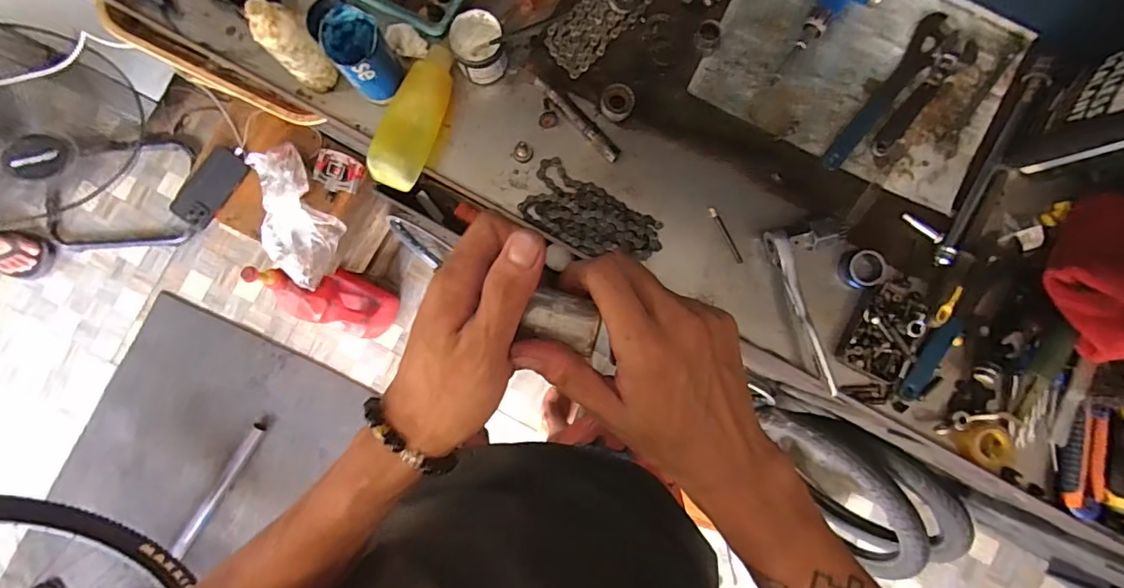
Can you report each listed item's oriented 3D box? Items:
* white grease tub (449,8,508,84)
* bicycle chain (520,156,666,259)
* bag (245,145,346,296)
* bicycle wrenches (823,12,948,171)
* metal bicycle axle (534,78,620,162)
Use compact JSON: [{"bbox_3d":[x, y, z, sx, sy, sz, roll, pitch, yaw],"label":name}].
[{"bbox_3d":[-0.083,-0.248,0.513,0.050,0.042,0.055,0,88,2],"label":"white grease tub"},{"bbox_3d":[0.029,-0.077,0.524,0.142,0.018,0.067,32,90,3],"label":"bicycle chain"},{"bbox_3d":[-0.513,-0.156,0.992,0.118,0.089,0.286,-22,87,0],"label":"bag"},{"bbox_3d":[0.336,-0.206,0.527,0.028,0.007,0.191,34,90,3],"label":"bicycle wrenches"},{"bbox_3d":[0.014,-0.180,0.527,0.014,0.011,0.116,-45,87,1],"label":"metal bicycle axle"}]

